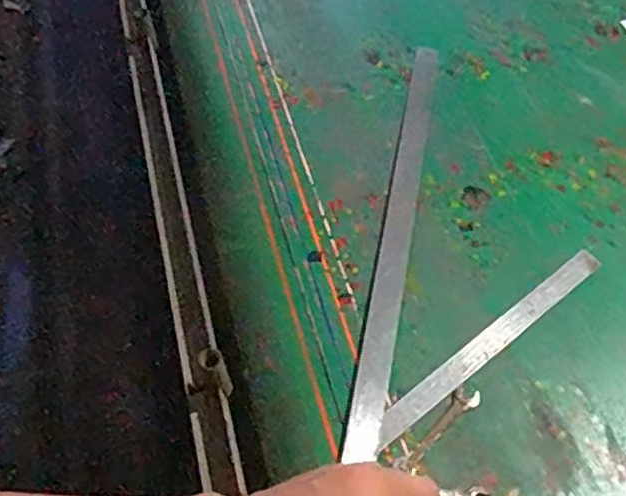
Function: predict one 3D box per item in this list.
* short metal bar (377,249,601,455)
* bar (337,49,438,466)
[{"bbox_3d":[0.180,0.094,0.688,0.311,0.004,0.028,-34,59,-20],"label":"short metal bar"},{"bbox_3d":[0.100,-0.036,0.777,0.035,0.010,0.566,9,56,8],"label":"bar"}]

